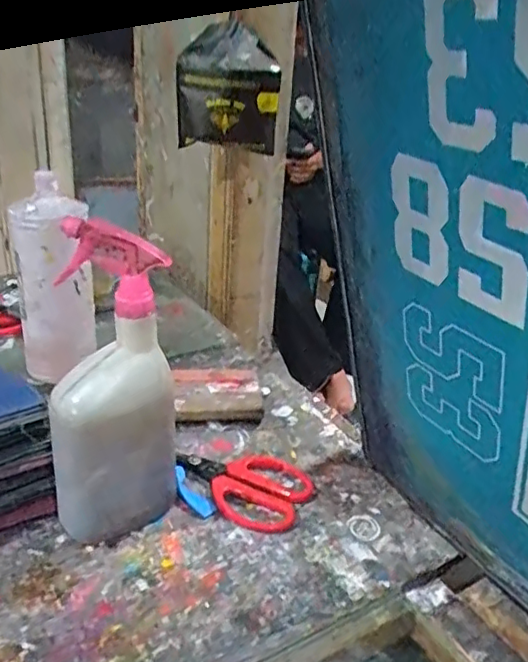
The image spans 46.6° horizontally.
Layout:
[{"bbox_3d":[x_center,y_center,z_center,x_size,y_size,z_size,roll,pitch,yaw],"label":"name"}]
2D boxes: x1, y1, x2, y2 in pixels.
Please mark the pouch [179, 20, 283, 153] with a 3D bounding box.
[{"bbox_3d":[-0.049,-0.326,0.839,0.139,0.150,0.041,3,26,-3],"label":"pouch"}]

